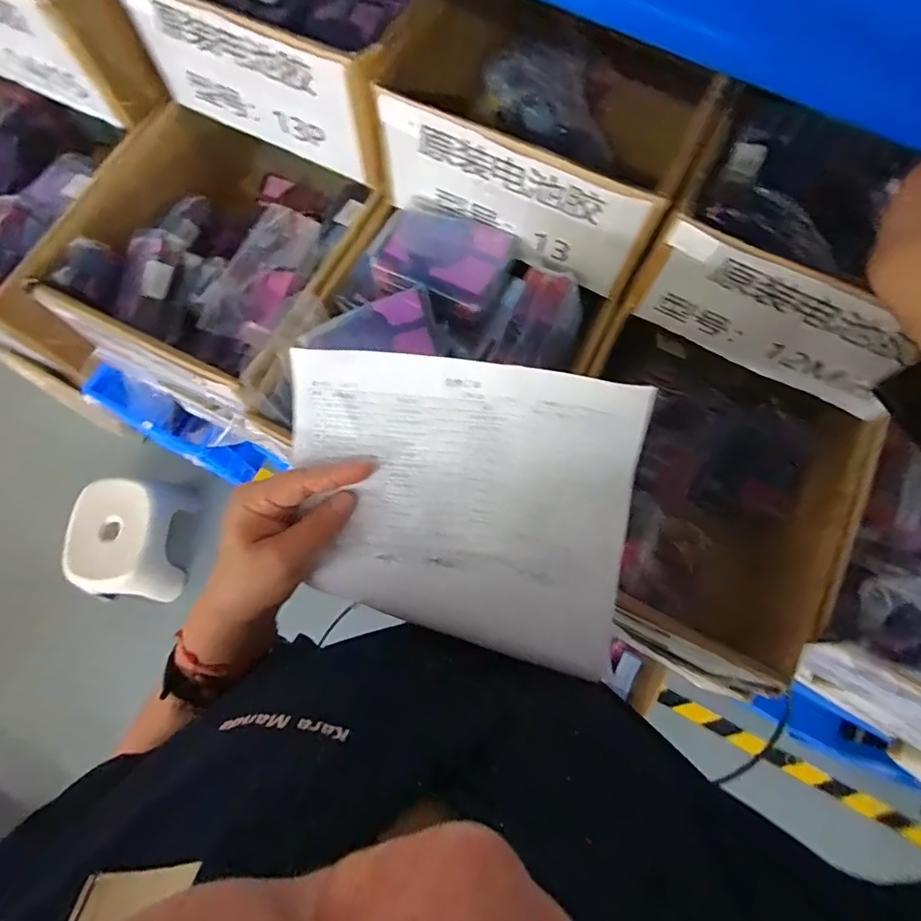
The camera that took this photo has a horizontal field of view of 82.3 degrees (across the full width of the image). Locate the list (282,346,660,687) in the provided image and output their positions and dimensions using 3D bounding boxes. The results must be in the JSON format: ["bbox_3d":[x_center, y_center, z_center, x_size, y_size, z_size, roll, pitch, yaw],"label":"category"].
[{"bbox_3d":[-0.001,0.034,0.341,0.214,0.015,0.189,9,104,3],"label":"list"}]

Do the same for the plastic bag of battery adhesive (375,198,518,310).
[{"bbox_3d":[-0.012,-0.166,0.434,0.094,0.030,0.076,29,74,7],"label":"plastic bag of battery adhesive"}]

